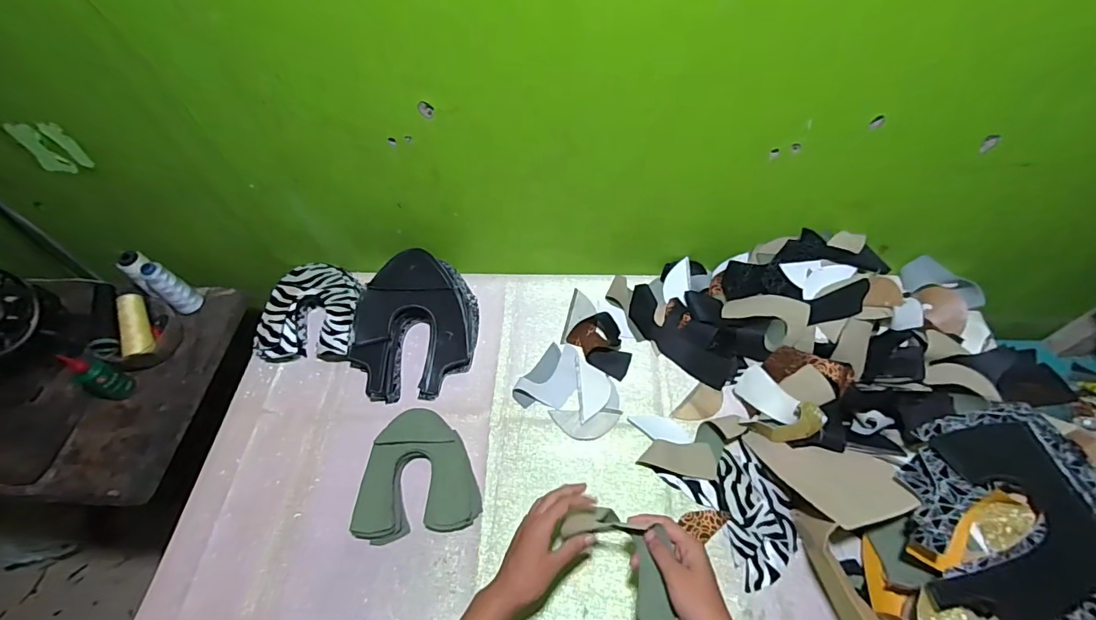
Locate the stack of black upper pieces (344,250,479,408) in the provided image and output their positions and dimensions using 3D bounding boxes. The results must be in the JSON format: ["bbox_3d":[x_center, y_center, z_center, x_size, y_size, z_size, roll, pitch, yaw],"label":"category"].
[{"bbox_3d":[-0.221,0.016,0.774,0.194,0.099,0.243,1,56,4],"label":"stack of black upper pieces"}]

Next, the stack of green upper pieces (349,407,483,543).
[{"bbox_3d":[-0.187,0.230,0.672,0.165,0.035,0.166,-10,56,-3],"label":"stack of green upper pieces"}]

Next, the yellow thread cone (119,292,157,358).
[{"bbox_3d":[-0.691,0.024,0.791,0.036,0.039,0.114,-22,72,-11],"label":"yellow thread cone"}]

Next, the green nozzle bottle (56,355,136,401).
[{"bbox_3d":[-0.710,0.104,0.742,0.031,0.116,0.042,17,59,14],"label":"green nozzle bottle"}]

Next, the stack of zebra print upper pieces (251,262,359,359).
[{"bbox_3d":[-0.401,0.006,0.807,0.166,0.077,0.163,-3,56,2],"label":"stack of zebra print upper pieces"}]

